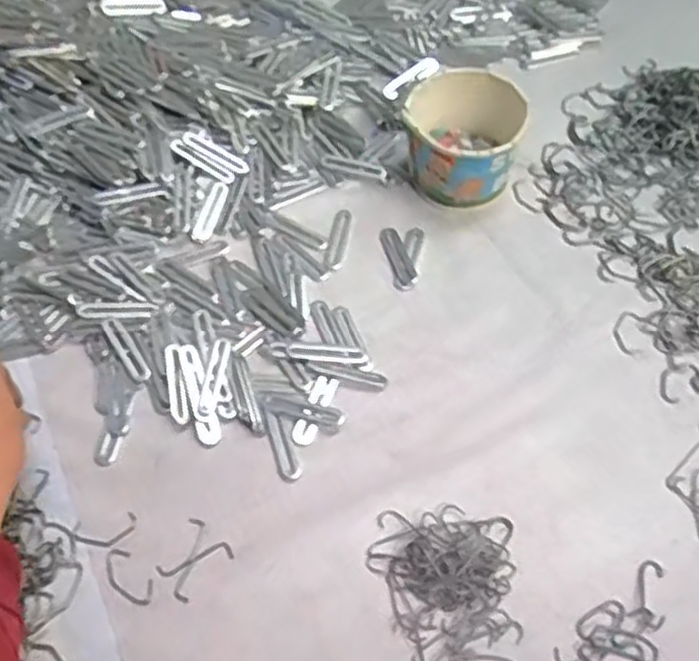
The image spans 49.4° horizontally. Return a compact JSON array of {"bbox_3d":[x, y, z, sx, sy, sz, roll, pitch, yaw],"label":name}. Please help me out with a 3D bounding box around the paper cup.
[{"bbox_3d":[0.089,-0.151,0.609,0.085,0.069,0.092,-1,59,1],"label":"paper cup"}]

